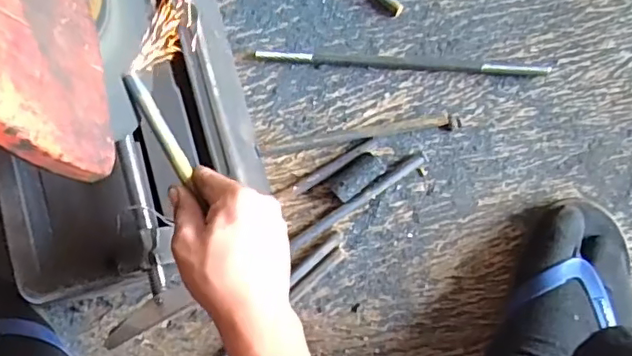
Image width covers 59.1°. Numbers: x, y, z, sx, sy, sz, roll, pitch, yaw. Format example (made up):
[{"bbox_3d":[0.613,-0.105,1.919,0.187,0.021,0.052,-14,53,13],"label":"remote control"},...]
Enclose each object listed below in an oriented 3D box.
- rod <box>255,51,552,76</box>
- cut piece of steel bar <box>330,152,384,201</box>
[{"bbox_3d":[0.086,-0.120,0.583,0.298,0.004,0.012,5,86,9],"label":"rod"},{"bbox_3d":[0.043,-0.001,0.570,0.056,0.022,0.026,-38,81,4],"label":"cut piece of steel bar"}]

